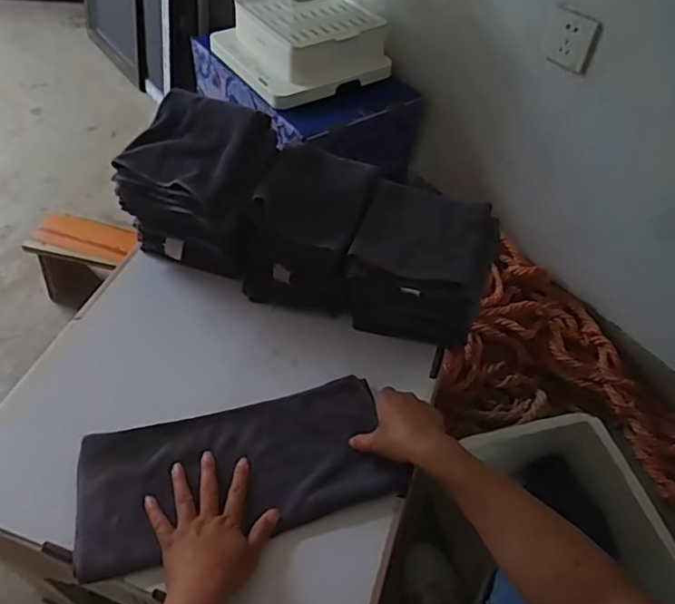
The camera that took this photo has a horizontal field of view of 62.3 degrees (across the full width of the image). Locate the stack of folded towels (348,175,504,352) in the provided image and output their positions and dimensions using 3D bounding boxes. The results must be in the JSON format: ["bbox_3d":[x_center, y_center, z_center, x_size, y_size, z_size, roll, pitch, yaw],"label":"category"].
[{"bbox_3d":[0.117,-0.054,0.784,0.180,0.145,0.161,18,50,10],"label":"stack of folded towels"}]

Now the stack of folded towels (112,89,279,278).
[{"bbox_3d":[-0.198,-0.159,0.793,0.184,0.205,0.149,15,49,8],"label":"stack of folded towels"}]

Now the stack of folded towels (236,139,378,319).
[{"bbox_3d":[-0.039,-0.109,0.817,0.148,0.160,0.181,15,49,8],"label":"stack of folded towels"}]

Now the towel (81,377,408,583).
[{"bbox_3d":[-0.111,0.191,0.646,0.351,0.021,0.158,-10,50,-15],"label":"towel"}]

